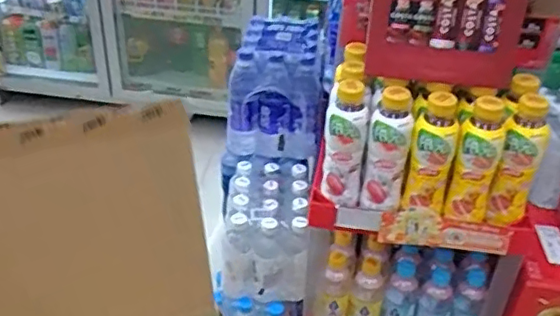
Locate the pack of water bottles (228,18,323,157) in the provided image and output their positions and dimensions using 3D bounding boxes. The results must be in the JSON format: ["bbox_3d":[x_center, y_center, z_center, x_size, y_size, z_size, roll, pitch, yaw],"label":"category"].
[{"bbox_3d":[-0.011,-0.151,1.277,0.186,0.236,0.203,3,29,0],"label":"pack of water bottles"}]

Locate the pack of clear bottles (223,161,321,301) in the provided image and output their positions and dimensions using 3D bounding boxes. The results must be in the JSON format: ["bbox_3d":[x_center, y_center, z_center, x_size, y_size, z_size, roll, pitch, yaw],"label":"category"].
[{"bbox_3d":[-0.030,0.135,1.216,0.172,0.176,0.276,1,29,-3],"label":"pack of clear bottles"}]

